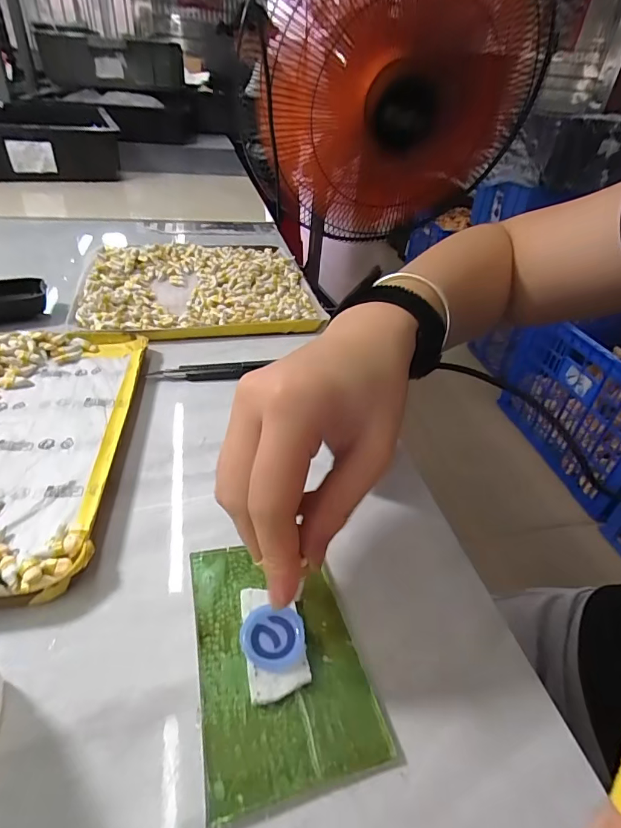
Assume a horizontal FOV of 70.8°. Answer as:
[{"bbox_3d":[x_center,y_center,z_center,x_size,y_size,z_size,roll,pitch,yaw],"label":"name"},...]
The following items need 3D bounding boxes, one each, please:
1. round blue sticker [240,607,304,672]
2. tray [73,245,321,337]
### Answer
[{"bbox_3d":[-0.016,0.096,0.188,0.027,0.004,0.025,5,38,-4],"label":"round blue sticker"},{"bbox_3d":[-0.121,-0.143,0.481,0.233,0.020,0.219,-6,40,-17],"label":"tray"}]

